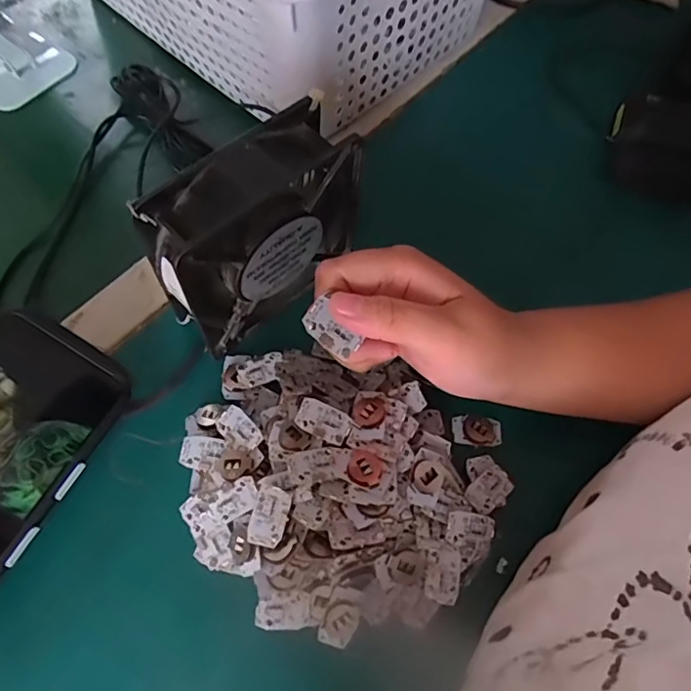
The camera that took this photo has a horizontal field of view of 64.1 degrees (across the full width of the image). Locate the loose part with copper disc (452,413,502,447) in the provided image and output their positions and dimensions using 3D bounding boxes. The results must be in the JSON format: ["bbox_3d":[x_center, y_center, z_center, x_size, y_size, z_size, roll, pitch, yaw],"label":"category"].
[{"bbox_3d":[0.081,0.051,0.335,0.029,0.004,0.018,3,64,1],"label":"loose part with copper disc"}]

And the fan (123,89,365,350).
[{"bbox_3d":[-0.046,-0.063,0.317,0.135,0.111,0.040,-41,71,-19],"label":"fan"}]

